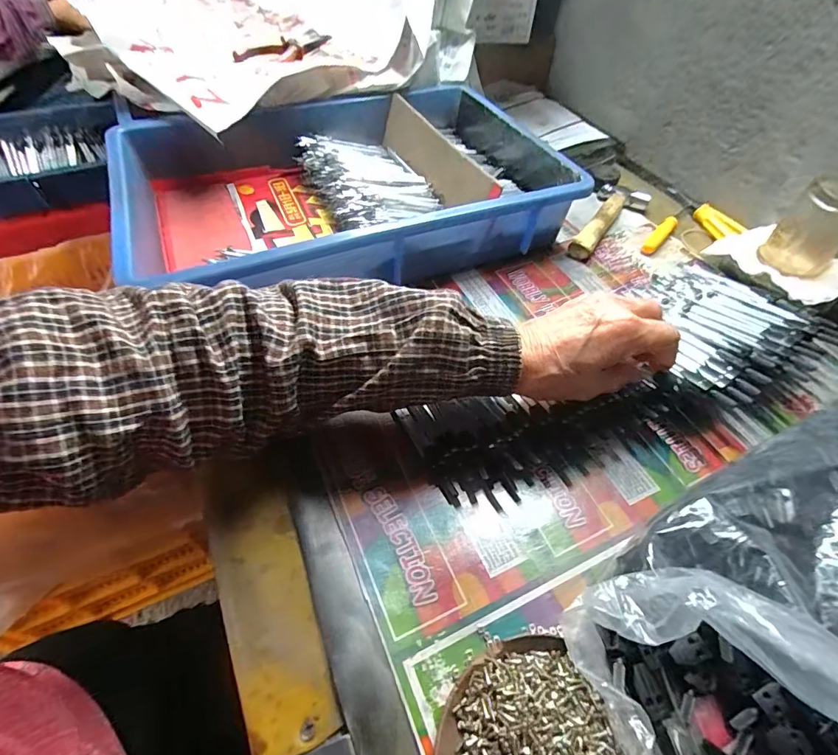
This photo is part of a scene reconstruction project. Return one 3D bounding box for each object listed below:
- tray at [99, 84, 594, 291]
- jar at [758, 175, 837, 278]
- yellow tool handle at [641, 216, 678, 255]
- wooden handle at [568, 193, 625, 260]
[{"bbox_3d":[-0.075,-0.205,0.475,0.453,0.081,0.284,-15,54,-15],"label":"tray"},{"bbox_3d":[0.386,-0.146,0.417,0.054,0.077,0.061,-34,61,-26],"label":"jar"},{"bbox_3d":[0.278,-0.164,0.498,0.015,0.012,0.075,38,59,24],"label":"yellow tool handle"},{"bbox_3d":[0.211,-0.181,0.506,0.024,0.017,0.136,28,56,18],"label":"wooden handle"}]

